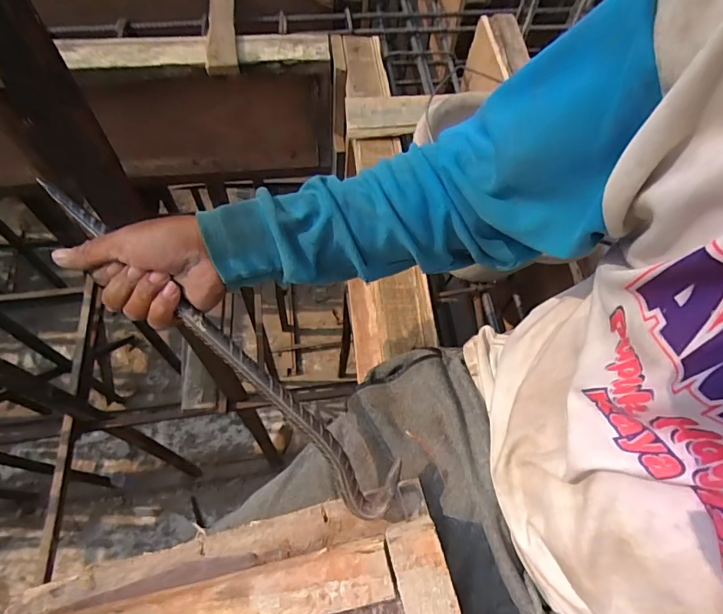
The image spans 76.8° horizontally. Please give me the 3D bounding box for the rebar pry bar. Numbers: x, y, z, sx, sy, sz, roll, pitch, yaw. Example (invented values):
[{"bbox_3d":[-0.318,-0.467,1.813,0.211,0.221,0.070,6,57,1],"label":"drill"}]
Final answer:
[{"bbox_3d":[-0.111,0.029,0.362,0.360,0.016,0.042,43,68,1],"label":"rebar pry bar"}]

